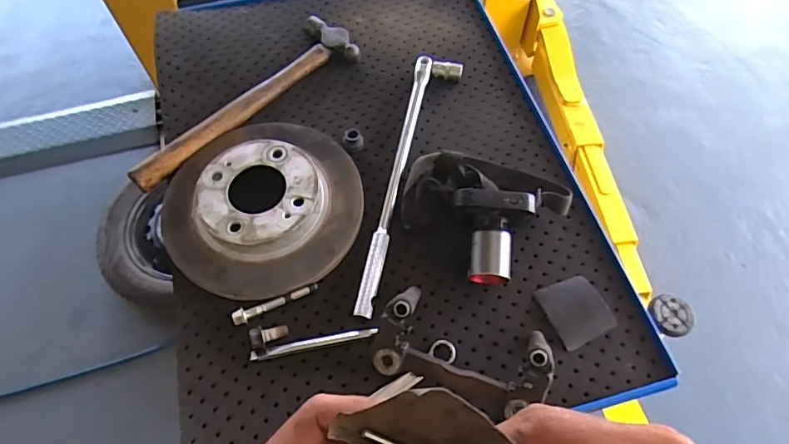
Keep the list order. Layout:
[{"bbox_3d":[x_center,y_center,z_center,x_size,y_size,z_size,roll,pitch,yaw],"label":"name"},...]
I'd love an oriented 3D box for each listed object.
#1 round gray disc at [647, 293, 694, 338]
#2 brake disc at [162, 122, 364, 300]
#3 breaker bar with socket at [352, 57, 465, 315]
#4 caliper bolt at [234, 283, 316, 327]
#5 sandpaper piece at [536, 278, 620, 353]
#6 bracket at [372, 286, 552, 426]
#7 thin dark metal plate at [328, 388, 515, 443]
[{"bbox_3d":[0.751,0.249,1.328,0.101,0.043,0.116,-31,65,-15],"label":"round gray disc"},{"bbox_3d":[-0.151,-0.028,0.561,0.215,0.039,0.232,-1,61,1],"label":"brake disc"},{"bbox_3d":[0.023,-0.058,0.582,0.061,0.019,0.362,10,62,7],"label":"breaker bar with socket"},{"bbox_3d":[-0.123,0.085,0.513,0.090,0.015,0.014,-22,63,-10],"label":"caliper bolt"},{"bbox_3d":[0.187,0.089,0.506,0.060,0.015,0.065,-22,63,-10],"label":"sandpaper piece"},{"bbox_3d":[0.064,0.123,0.465,0.166,0.052,0.092,14,62,9],"label":"bracket"},{"bbox_3d":[0.017,0.088,0.195,0.058,0.057,0.009,40,42,-18],"label":"thin dark metal plate"}]

